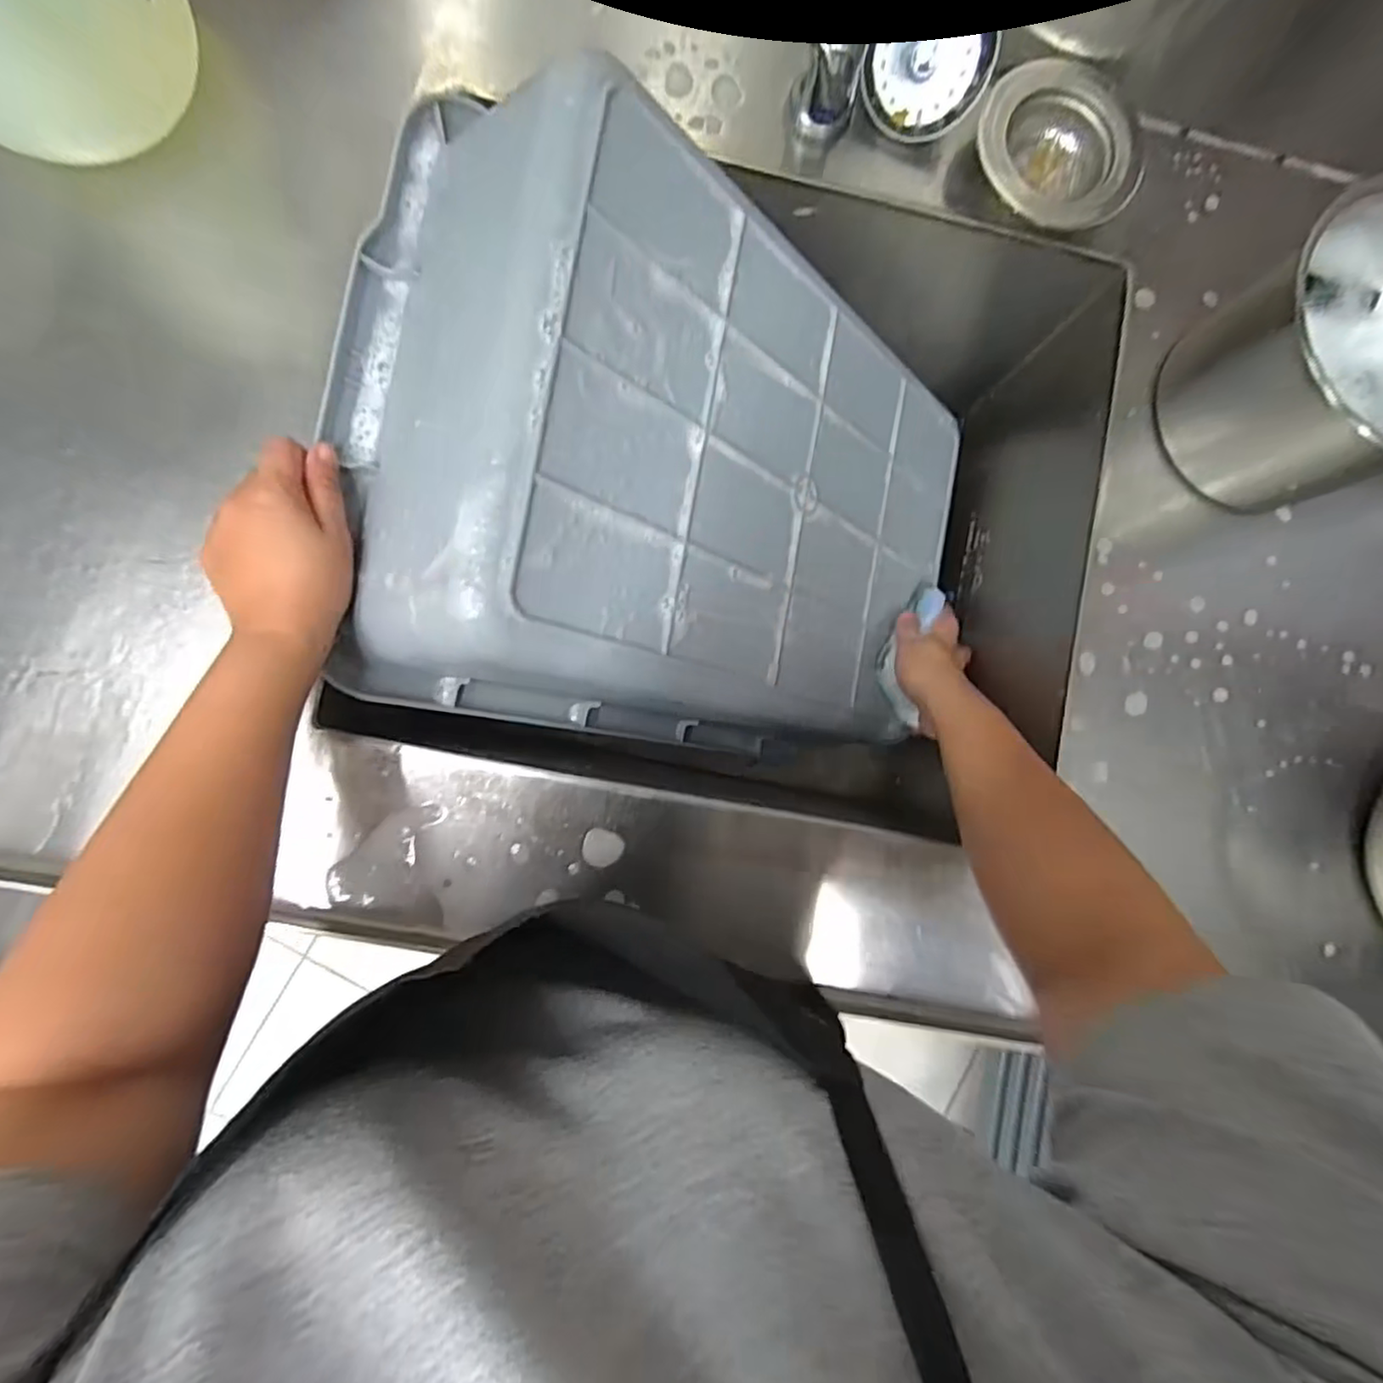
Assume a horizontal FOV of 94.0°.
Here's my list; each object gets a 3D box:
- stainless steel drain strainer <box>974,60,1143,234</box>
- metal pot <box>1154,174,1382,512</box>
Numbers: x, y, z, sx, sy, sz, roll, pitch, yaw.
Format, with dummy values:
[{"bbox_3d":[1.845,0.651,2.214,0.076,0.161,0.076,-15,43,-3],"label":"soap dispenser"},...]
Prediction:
[{"bbox_3d":[0.242,-0.360,0.428,0.108,0.036,0.085,26,86,-3],"label":"stainless steel drain strainer"},{"bbox_3d":[0.401,-0.203,0.390,0.151,0.117,0.147,0,88,-5],"label":"metal pot"}]

